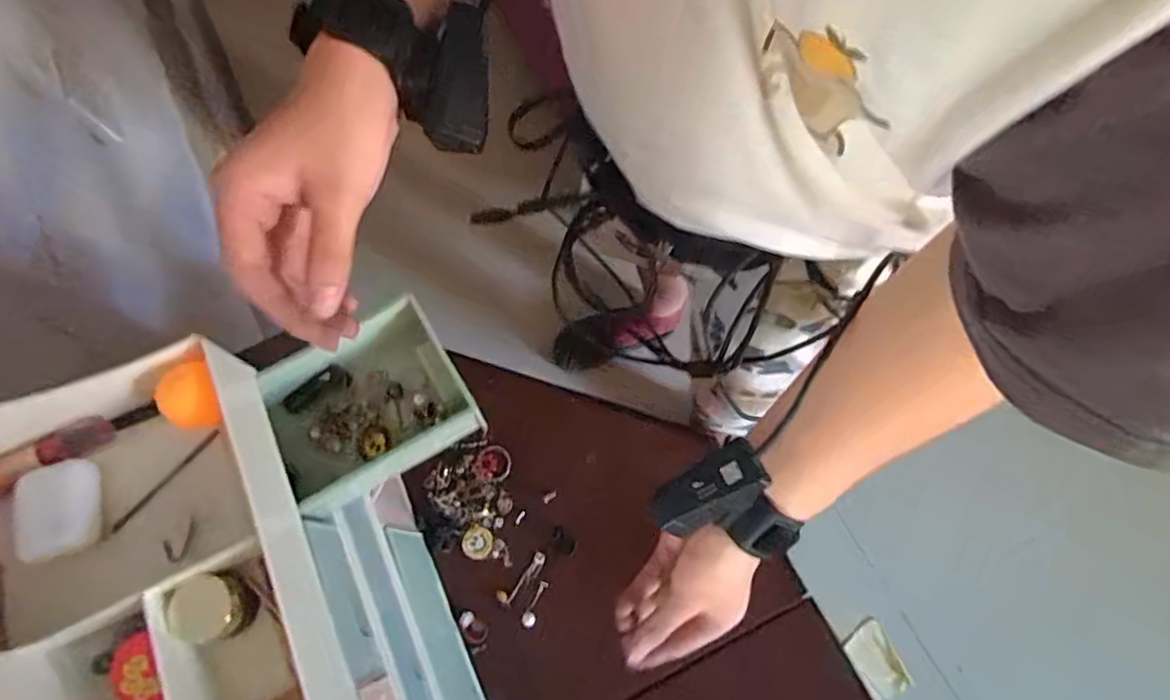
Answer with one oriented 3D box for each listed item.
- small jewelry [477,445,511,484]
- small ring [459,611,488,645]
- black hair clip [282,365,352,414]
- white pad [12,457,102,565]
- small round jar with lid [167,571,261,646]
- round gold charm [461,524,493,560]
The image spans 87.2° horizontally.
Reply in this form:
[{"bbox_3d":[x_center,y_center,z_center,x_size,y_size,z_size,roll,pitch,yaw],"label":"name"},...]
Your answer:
[{"bbox_3d":[-0.094,0.116,0.632,0.035,0.004,0.037,-1,72,2],"label":"small jewelry"},{"bbox_3d":[-0.104,0.259,0.574,0.020,0.006,0.030,-31,73,-7],"label":"small ring"},{"bbox_3d":[-0.194,0.029,0.438,0.049,0.018,0.012,-32,74,-8],"label":"black hair clip"},{"bbox_3d":[-0.299,0.090,0.347,0.037,0.016,0.053,-14,72,-2],"label":"white pad"},{"bbox_3d":[-0.196,0.135,0.323,0.032,0.023,0.032,-1,72,2],"label":"small round jar with lid"},{"bbox_3d":[-0.106,0.189,0.604,0.029,0.004,0.032,16,74,8],"label":"round gold charm"}]

